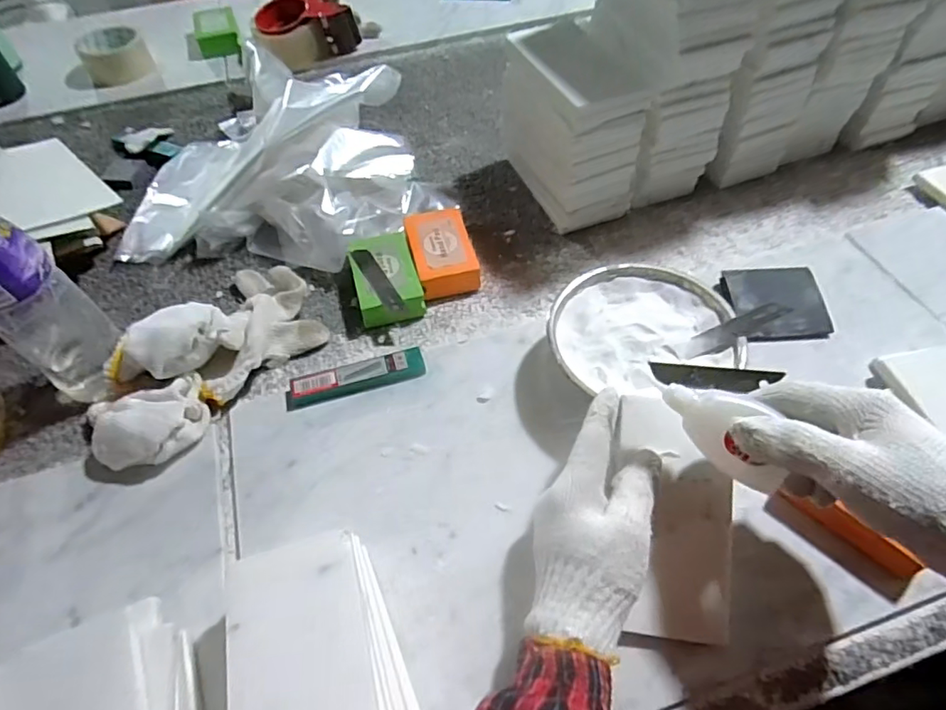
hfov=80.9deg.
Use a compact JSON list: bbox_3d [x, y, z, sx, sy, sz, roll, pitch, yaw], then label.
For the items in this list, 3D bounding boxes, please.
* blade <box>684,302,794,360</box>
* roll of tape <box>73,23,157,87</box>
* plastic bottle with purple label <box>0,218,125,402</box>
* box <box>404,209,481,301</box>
[{"bbox_3d":[0.207,-0.020,0.440,0.087,0.007,0.020,-27,56,0],"label":"blade"},{"bbox_3d":[-0.505,-0.423,0.787,0.085,0.044,0.091,0,54,0],"label":"roll of tape"},{"bbox_3d":[-0.328,-0.039,0.417,0.055,0.206,0.063,-4,53,0],"label":"plastic bottle with purple label"},{"bbox_3d":[-0.031,-0.101,0.554,0.058,0.033,0.098,-14,54,-8],"label":"box"}]

